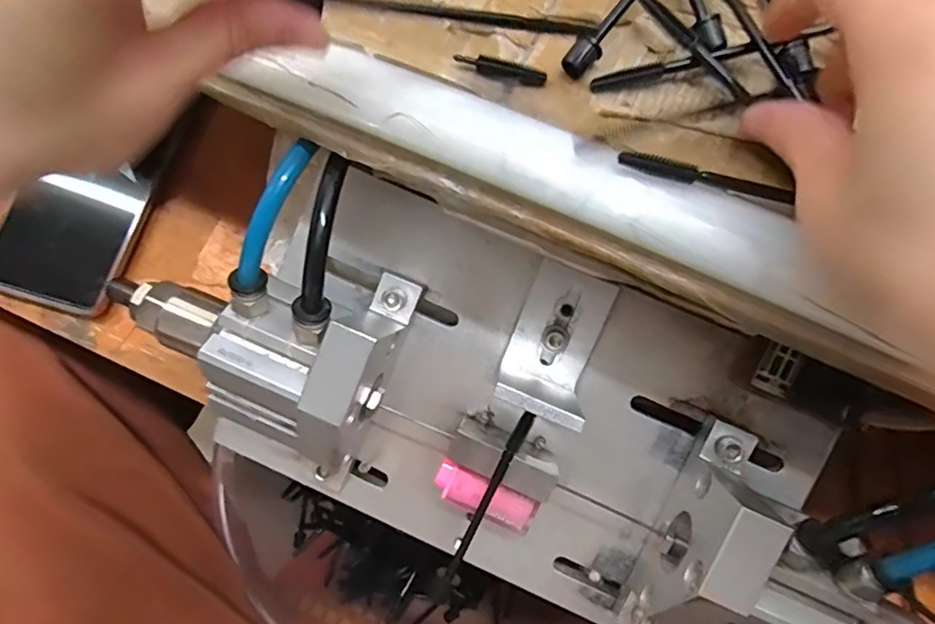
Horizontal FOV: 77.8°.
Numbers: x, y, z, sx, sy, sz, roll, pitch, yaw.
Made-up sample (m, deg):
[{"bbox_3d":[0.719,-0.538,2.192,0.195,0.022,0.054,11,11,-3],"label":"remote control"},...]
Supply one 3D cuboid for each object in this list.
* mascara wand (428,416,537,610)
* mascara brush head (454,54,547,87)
[{"bbox_3d":[0.006,0.087,0.258,0.011,0.004,0.096,27,95,6],"label":"mascara wand"},{"bbox_3d":[0.012,-0.088,0.209,0.033,0.005,0.005,14,75,2],"label":"mascara brush head"}]

